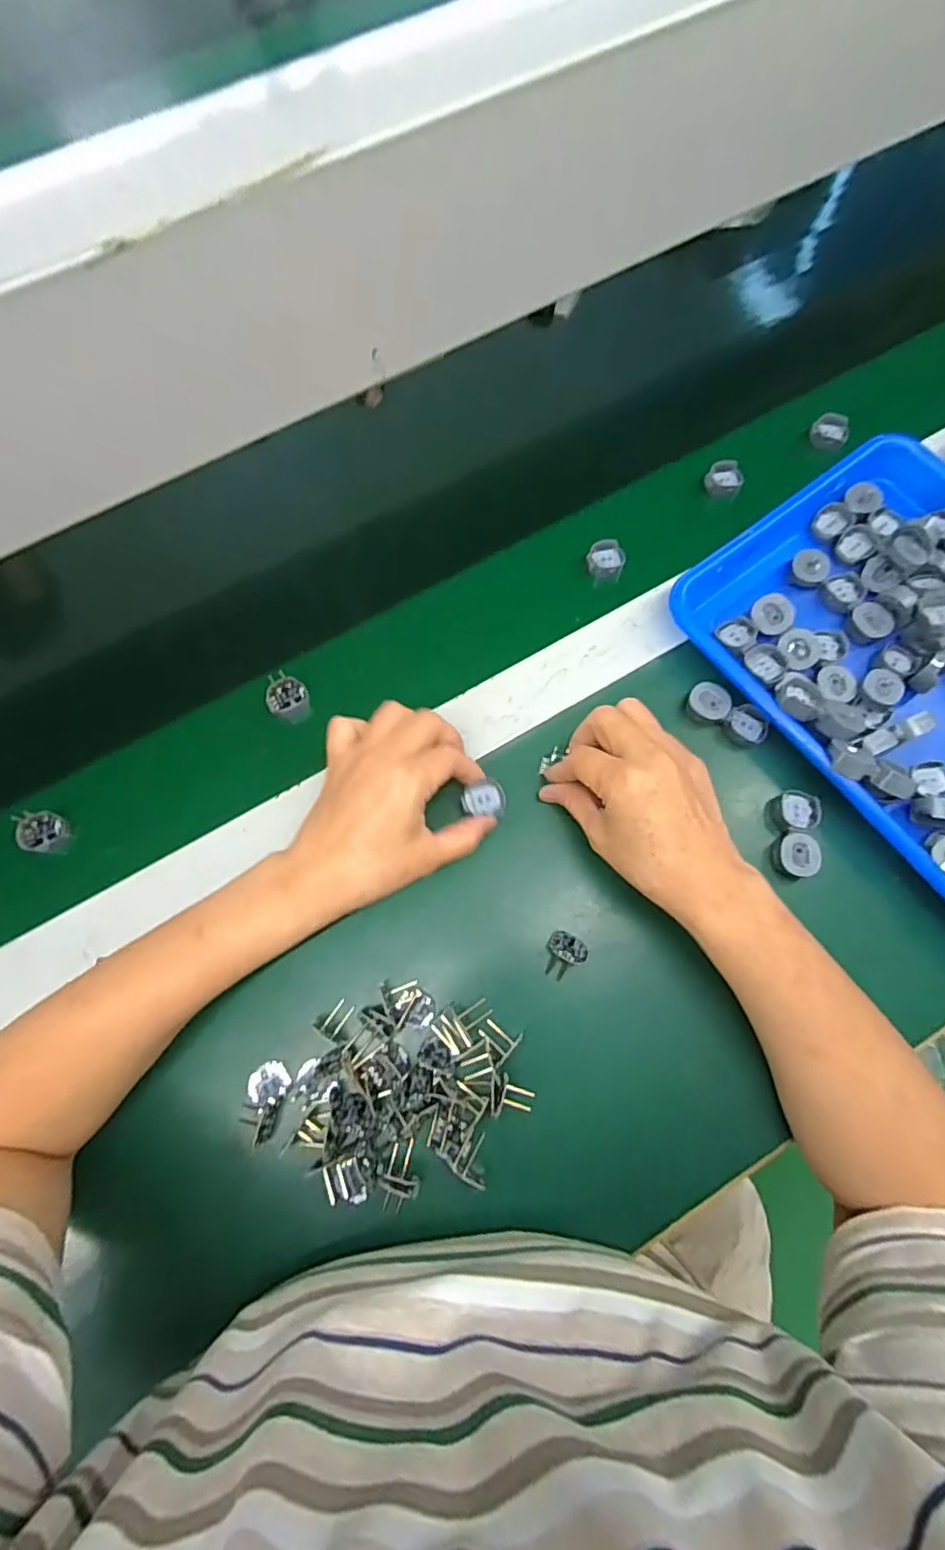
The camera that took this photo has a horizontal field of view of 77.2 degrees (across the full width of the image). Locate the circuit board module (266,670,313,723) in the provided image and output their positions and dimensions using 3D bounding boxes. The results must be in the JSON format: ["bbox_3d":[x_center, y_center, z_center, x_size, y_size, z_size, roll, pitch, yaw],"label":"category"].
[{"bbox_3d":[-0.136,-0.057,0.440,0.033,0.022,0.030,18,79,-14],"label":"circuit board module"}]

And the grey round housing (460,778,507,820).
[{"bbox_3d":[0.009,0.016,0.396,0.030,0.013,0.026,6,79,2],"label":"grey round housing"}]

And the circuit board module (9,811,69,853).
[{"bbox_3d":[-0.297,0.039,0.409,0.031,0.014,0.027,4,73,2],"label":"circuit board module"}]

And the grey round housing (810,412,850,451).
[{"bbox_3d":[0.300,-0.288,0.496,0.030,0.014,0.025,38,77,11],"label":"grey round housing"}]

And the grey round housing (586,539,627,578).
[{"bbox_3d":[0.106,-0.169,0.471,0.029,0.021,0.029,0,78,1],"label":"grey round housing"}]

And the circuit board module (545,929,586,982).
[{"bbox_3d":[0.057,0.115,0.377,0.024,0.026,0.029,33,77,10],"label":"circuit board module"}]

